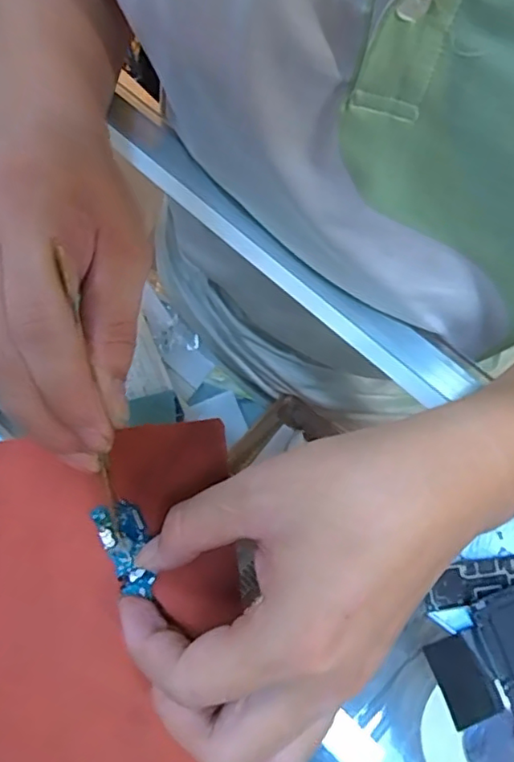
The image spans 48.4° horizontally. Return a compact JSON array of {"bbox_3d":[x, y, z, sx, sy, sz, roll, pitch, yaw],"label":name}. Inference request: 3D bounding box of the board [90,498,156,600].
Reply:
[{"bbox_3d":[-0.058,0.074,0.254,0.021,0.004,0.042,-22,73,-9],"label":"board"}]

